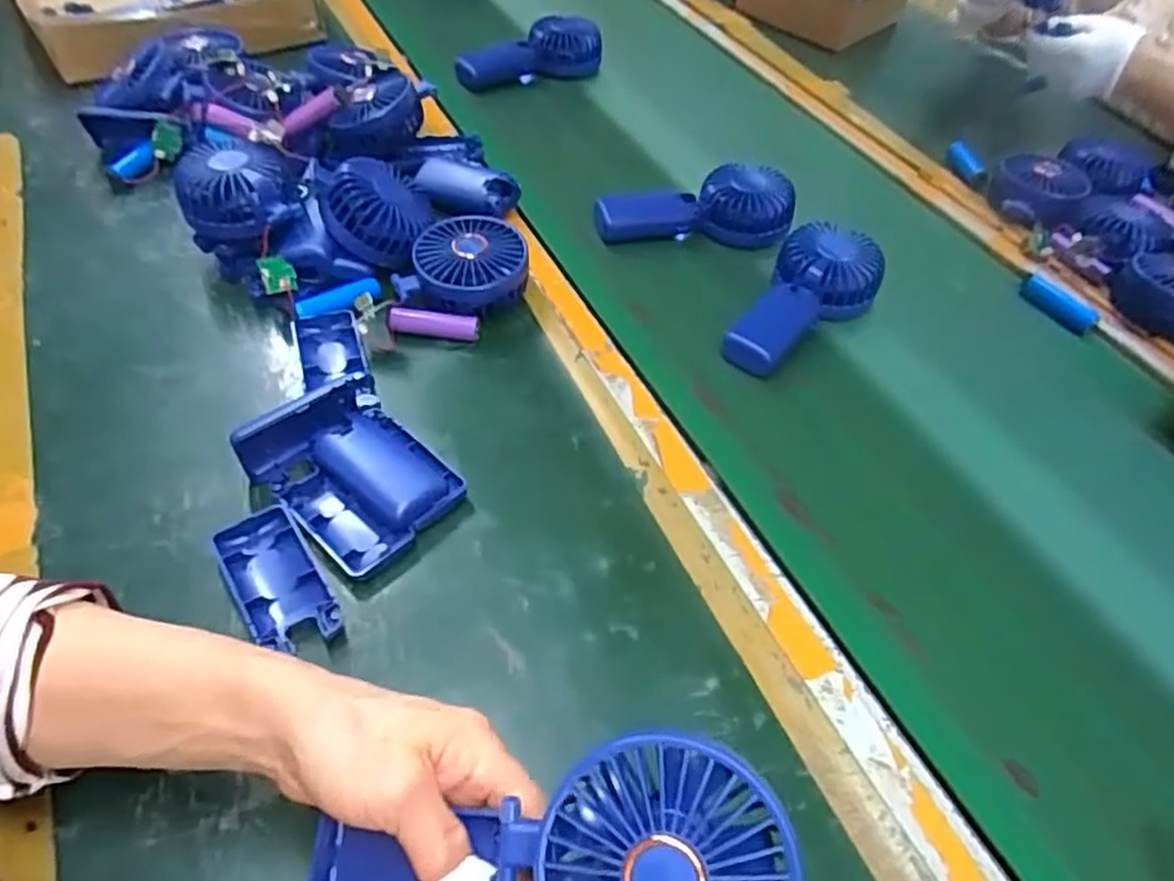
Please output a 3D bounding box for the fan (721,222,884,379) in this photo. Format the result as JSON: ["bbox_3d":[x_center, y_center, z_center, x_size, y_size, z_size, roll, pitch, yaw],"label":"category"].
[{"bbox_3d":[0.177,-0.111,0.598,0.079,0.048,0.161,28,52,17],"label":"fan"}]

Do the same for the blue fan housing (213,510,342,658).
[{"bbox_3d":[-0.175,0.079,0.422,0.043,0.013,0.087,-26,57,-26],"label":"blue fan housing"}]

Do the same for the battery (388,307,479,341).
[{"bbox_3d":[-0.114,-0.085,0.559,0.065,0.020,0.013,7,49,-1],"label":"battery"}]

